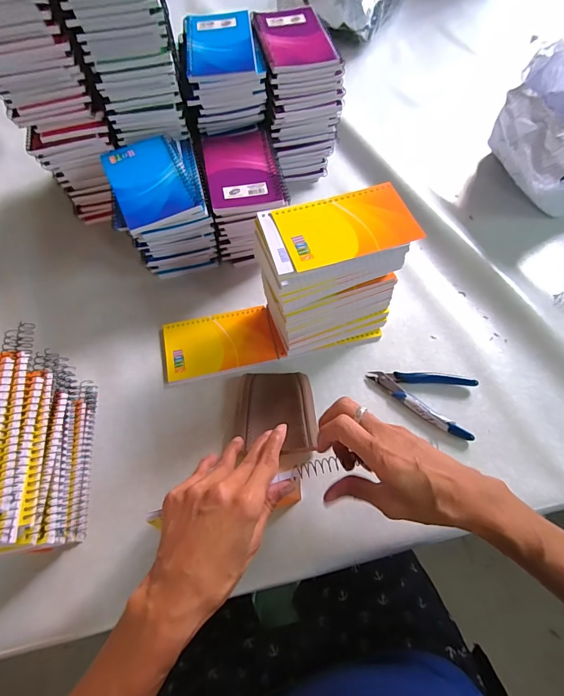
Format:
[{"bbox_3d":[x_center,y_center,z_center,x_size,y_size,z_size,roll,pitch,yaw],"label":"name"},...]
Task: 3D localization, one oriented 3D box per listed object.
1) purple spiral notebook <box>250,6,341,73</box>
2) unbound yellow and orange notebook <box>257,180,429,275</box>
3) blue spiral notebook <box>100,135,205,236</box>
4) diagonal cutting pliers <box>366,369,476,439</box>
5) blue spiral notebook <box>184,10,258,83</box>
[{"bbox_3d":[0.014,-0.393,0.471,0.087,0.012,0.123,-13,63,-6],"label":"purple spiral notebook"},{"bbox_3d":[0.056,-0.119,0.361,0.145,0.005,0.079,-17,64,-8],"label":"unbound yellow and orange notebook"},{"bbox_3d":[-0.150,-0.191,0.427,0.082,0.014,0.127,-23,65,-11],"label":"blue spiral notebook"},{"bbox_3d":[0.157,0.049,0.418,0.116,0.018,0.071,19,65,11],"label":"diagonal cutting pliers"},{"bbox_3d":[-0.077,-0.375,0.460,0.083,0.015,0.129,-7,63,-2],"label":"blue spiral notebook"}]

